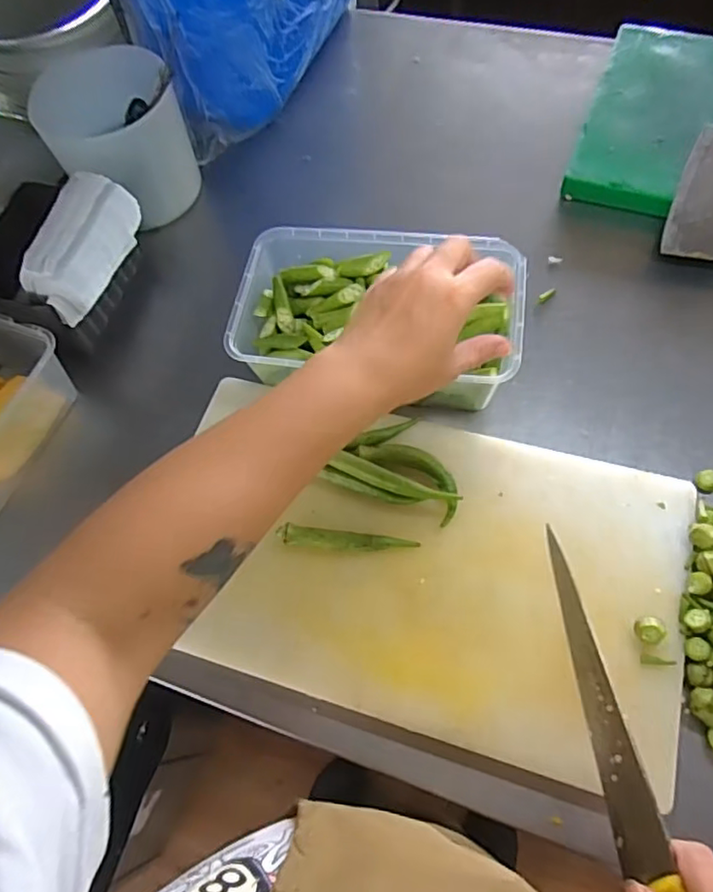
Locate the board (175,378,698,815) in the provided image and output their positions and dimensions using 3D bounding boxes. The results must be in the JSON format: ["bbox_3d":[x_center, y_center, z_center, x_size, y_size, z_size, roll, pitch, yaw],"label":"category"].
[{"bbox_3d":[0.051,0.085,0.469,0.398,0.026,0.241,13,63,10],"label":"board"}]

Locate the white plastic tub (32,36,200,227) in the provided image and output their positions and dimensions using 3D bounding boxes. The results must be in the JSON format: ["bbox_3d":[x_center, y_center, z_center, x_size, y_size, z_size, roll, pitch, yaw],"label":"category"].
[{"bbox_3d":[-0.248,-0.329,0.652,0.153,0.132,0.135,-26,64,-10],"label":"white plastic tub"}]

